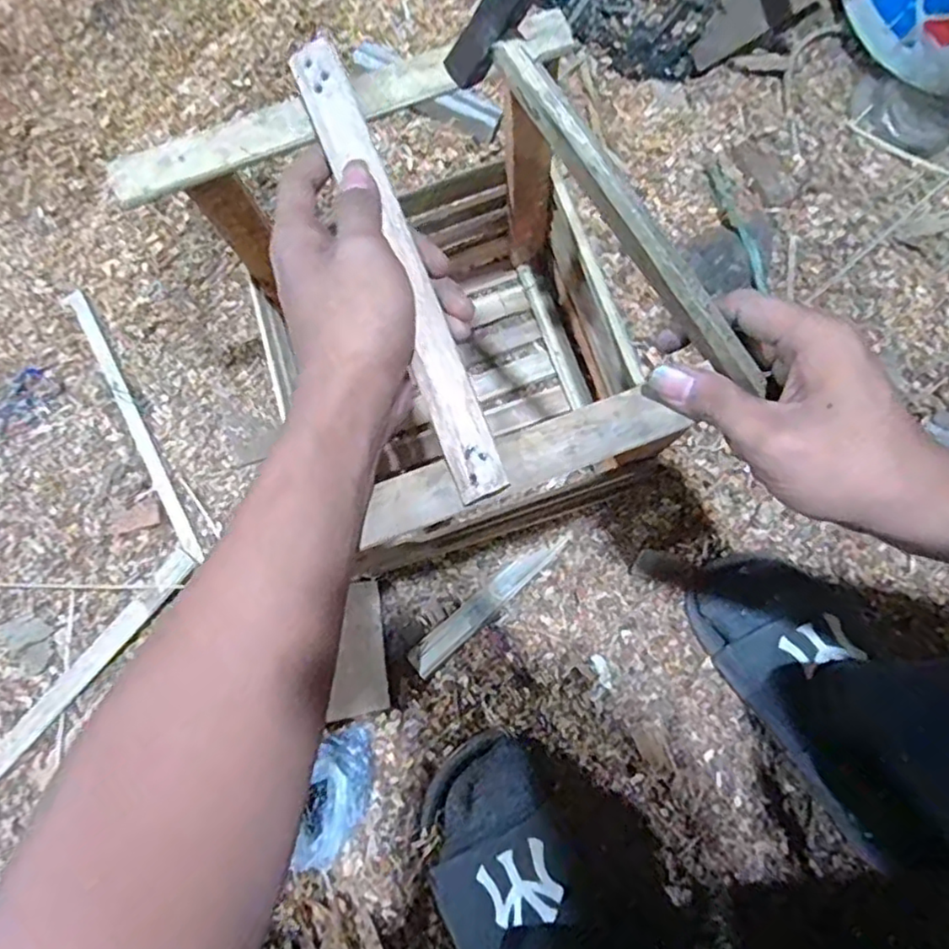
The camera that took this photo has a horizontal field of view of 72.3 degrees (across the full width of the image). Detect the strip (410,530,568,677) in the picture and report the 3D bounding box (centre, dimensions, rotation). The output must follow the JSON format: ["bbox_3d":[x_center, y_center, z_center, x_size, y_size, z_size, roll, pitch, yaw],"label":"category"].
[{"bbox_3d":[0.014,0.105,0.546,0.165,0.009,0.024,-40,80,-9],"label":"strip"}]

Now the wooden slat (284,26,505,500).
[{"bbox_3d":[-0.038,-0.102,0.314,0.023,0.008,0.240,-22,84,-5],"label":"wooden slat"}]

